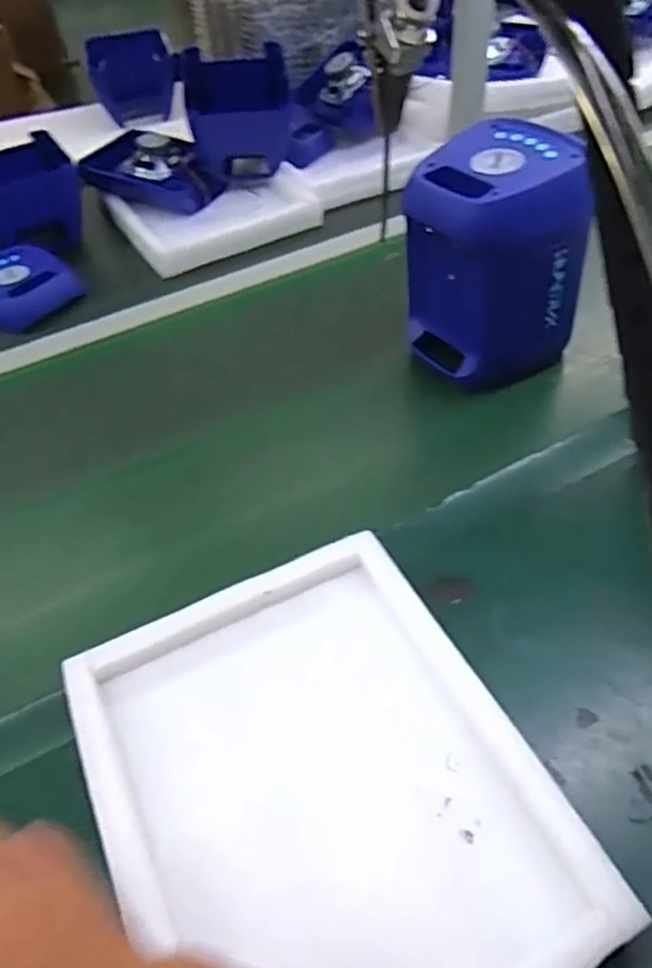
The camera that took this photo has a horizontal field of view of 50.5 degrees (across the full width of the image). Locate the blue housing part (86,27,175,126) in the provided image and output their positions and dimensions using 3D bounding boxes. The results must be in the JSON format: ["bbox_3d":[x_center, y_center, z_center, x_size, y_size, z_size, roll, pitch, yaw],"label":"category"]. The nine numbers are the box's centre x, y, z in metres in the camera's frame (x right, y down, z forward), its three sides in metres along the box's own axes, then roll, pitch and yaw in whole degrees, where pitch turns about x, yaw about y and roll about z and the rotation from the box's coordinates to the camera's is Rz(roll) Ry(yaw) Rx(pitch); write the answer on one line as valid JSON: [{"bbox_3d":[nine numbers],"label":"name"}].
[{"bbox_3d":[-0.409,-0.874,1.492,0.184,0.144,0.081,-14,47,-6],"label":"blue housing part"}]

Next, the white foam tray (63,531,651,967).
[{"bbox_3d":[-0.005,0.209,0.494,0.287,0.035,0.344,-22,48,-13],"label":"white foam tray"}]

